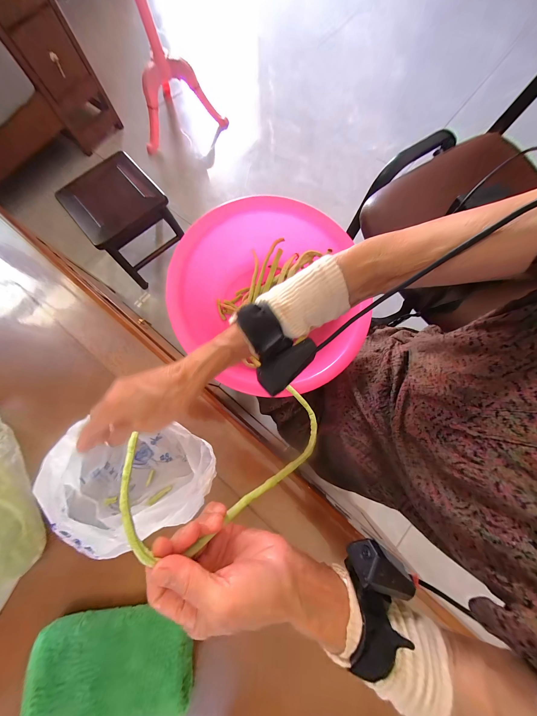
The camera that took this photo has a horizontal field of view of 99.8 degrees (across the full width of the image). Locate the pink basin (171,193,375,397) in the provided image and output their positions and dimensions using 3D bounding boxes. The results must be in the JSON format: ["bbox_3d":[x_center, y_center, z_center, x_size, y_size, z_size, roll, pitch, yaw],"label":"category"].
[{"bbox_3d":[-0.002,-0.095,0.383,0.275,0.121,0.296,0,78,1],"label":"pink basin"}]

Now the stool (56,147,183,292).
[{"bbox_3d":[-0.499,-0.491,0.823,0.269,0.251,0.250,-38,80,-6],"label":"stool"}]

